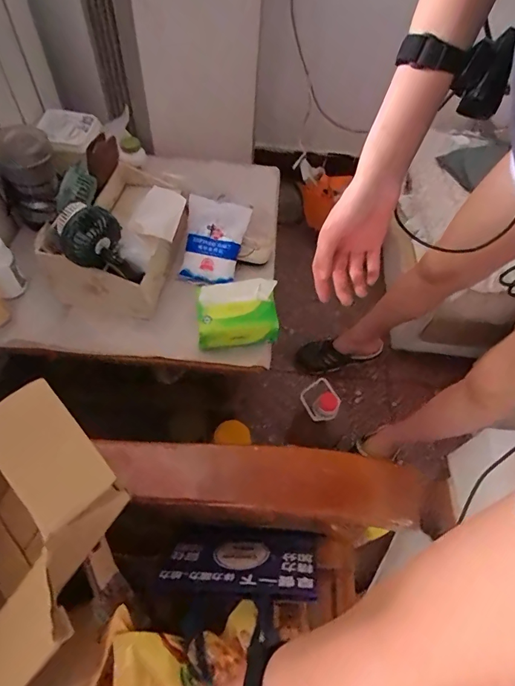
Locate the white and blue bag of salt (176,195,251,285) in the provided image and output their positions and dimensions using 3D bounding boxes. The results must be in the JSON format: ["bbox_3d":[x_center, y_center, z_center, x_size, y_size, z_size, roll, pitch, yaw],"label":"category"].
[{"bbox_3d":[-0.083,-0.199,0.795,0.117,0.057,0.180,7,64,-5],"label":"white and blue bag of salt"}]

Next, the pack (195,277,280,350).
[{"bbox_3d":[-0.035,-0.054,0.697,0.133,0.053,0.109,-4,57,-7],"label":"pack"}]

